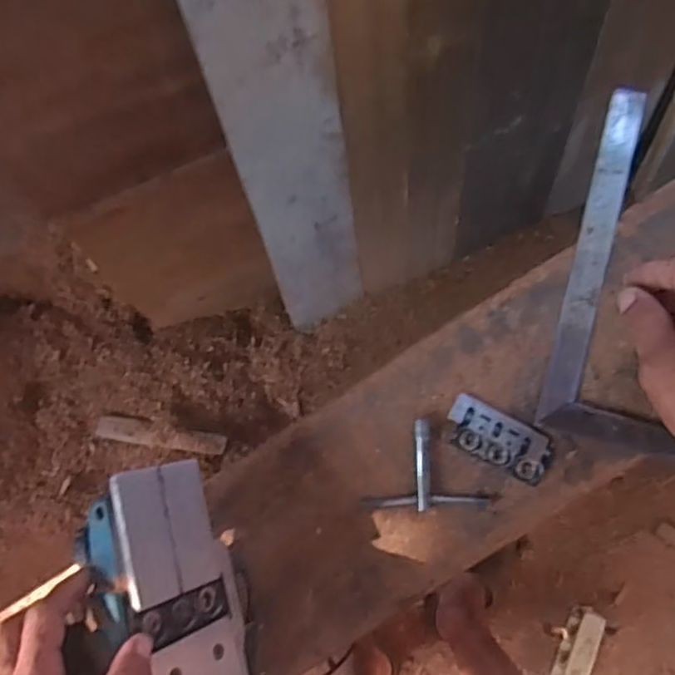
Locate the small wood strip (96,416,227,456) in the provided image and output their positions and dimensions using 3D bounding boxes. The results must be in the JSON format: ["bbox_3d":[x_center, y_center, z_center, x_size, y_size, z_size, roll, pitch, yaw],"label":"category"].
[{"bbox_3d":[-0.262,0.145,0.925,0.197,0.010,0.034,7,76,10],"label":"small wood strip"}]

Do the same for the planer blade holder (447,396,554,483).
[{"bbox_3d":[0.135,0.084,0.522,0.089,0.008,0.042,27,91,4],"label":"planer blade holder"}]

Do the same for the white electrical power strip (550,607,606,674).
[{"bbox_3d":[0.410,0.544,1.072,0.049,0.058,0.155,22,91,4],"label":"white electrical power strip"}]

